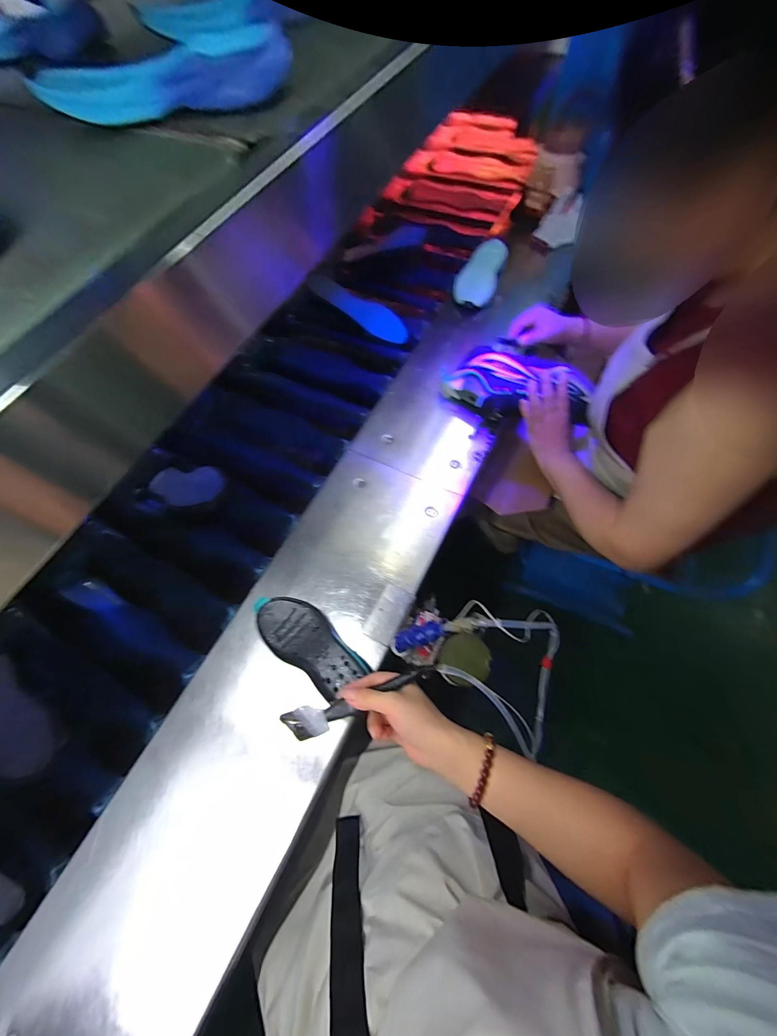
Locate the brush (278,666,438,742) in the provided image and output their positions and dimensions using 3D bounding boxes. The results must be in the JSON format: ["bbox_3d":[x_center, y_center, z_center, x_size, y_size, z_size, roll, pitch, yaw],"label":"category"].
[{"bbox_3d":[-0.030,0.194,0.394,0.170,0.010,0.031,-23,67,0],"label":"brush"}]

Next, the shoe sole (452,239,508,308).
[{"bbox_3d":[0.216,-0.576,0.868,0.095,0.019,0.214,18,74,11],"label":"shoe sole"}]

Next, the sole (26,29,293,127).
[{"bbox_3d":[-0.243,-0.472,0.398,0.274,0.038,0.075,-6,66,-1],"label":"sole"}]

